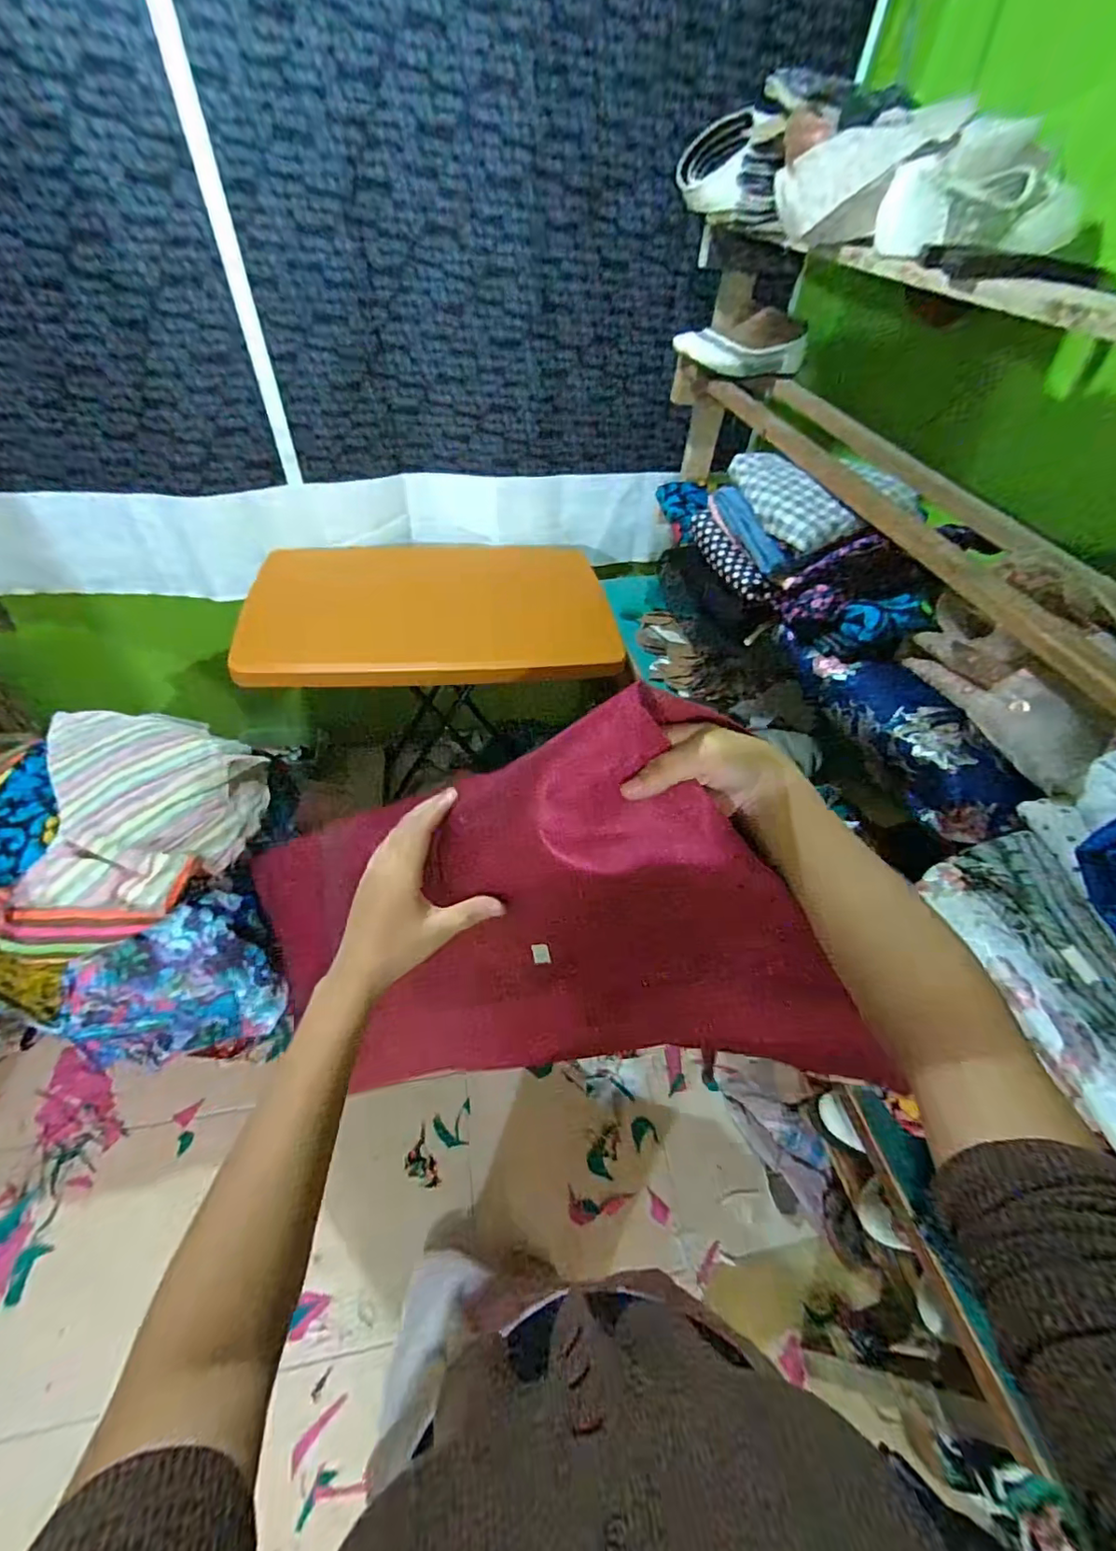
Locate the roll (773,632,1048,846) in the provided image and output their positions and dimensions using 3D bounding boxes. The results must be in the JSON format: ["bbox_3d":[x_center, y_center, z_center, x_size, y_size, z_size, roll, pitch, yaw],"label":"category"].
[{"bbox_3d":[0.430,-0.087,0.722,0.078,0.109,0.405,-8,50,-12],"label":"roll"}]

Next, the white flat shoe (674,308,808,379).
[{"bbox_3d":[0.347,-0.823,1.044,0.240,0.083,0.109,14,48,7],"label":"white flat shoe"}]

